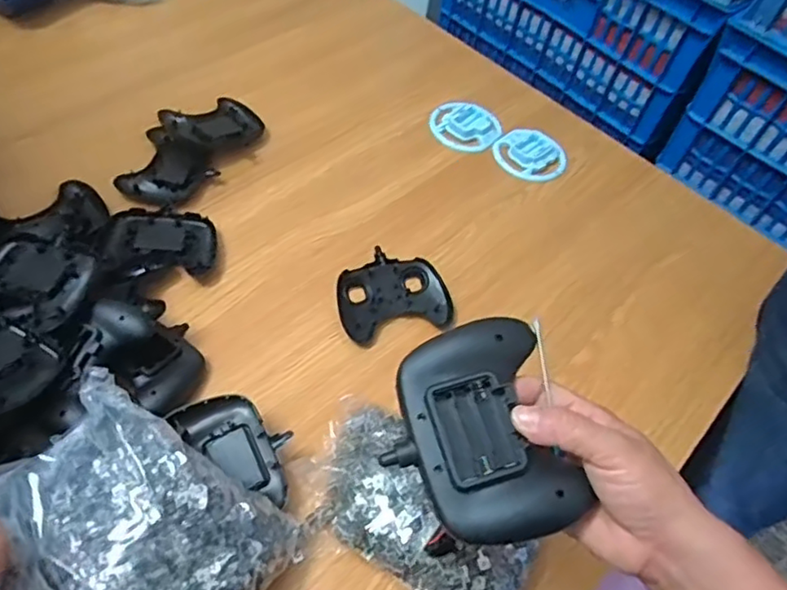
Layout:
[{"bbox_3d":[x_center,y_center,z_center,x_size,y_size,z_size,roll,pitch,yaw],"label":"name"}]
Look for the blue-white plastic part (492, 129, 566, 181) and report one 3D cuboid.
[{"bbox_3d":[0.178,-0.182,0.797,0.094,0.017,0.077,26,53,10],"label":"blue-white plastic part"}]

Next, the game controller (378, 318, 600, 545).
[{"bbox_3d":[0.046,0.079,0.355,0.095,0.034,0.119,-11,71,-4],"label":"game controller"}]

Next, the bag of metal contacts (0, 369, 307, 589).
[{"bbox_3d":[-0.185,0.177,0.433,0.207,0.071,0.169,51,61,-13],"label":"bag of metal contacts"}]

